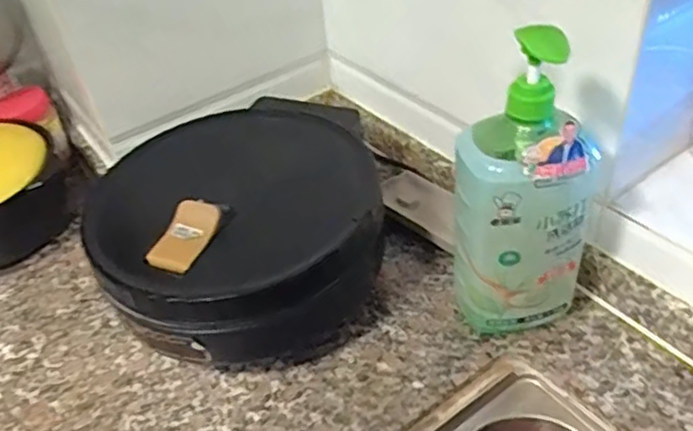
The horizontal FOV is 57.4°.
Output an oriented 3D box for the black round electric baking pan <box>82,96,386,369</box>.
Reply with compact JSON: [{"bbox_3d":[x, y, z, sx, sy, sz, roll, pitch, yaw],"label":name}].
[{"bbox_3d":[-0.109,0.014,0.658,0.271,0.137,0.295,-4,41,4],"label":"black round electric baking pan"}]

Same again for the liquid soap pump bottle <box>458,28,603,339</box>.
[{"bbox_3d":[0.154,-0.017,0.542,0.111,0.286,0.093,11,44,20],"label":"liquid soap pump bottle"}]

